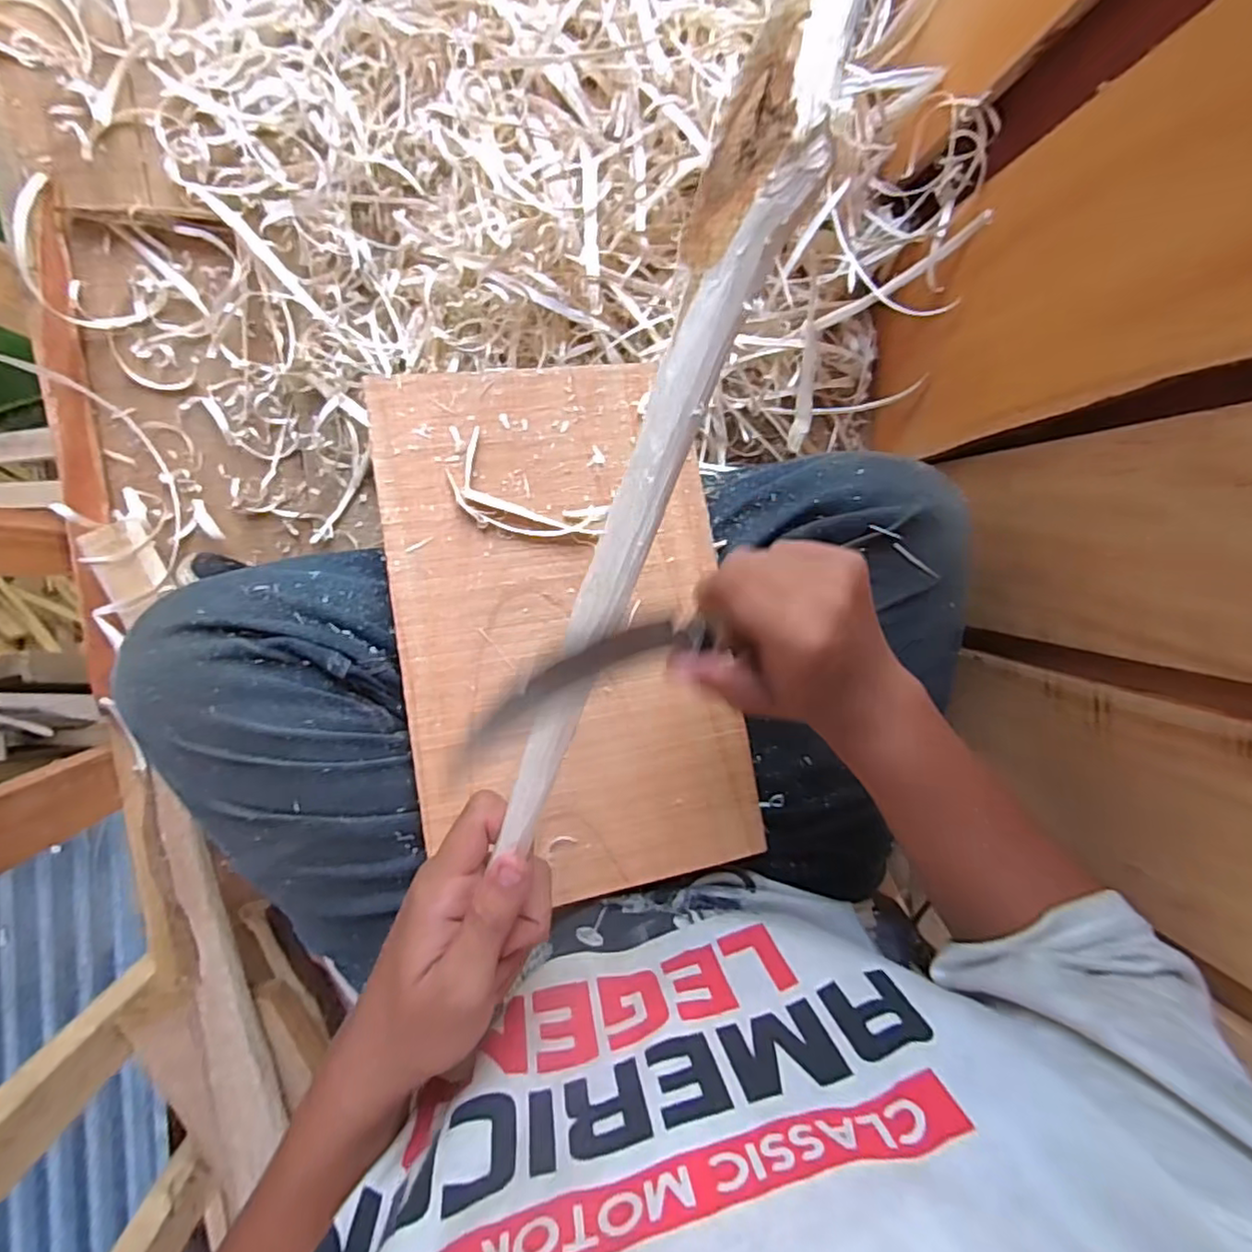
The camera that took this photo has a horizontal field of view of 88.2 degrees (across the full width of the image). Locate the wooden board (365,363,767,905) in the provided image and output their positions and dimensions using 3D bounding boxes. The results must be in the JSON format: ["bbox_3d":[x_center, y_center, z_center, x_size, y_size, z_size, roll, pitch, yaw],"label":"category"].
[{"bbox_3d":[-0.035,-0.003,0.399,0.199,0.007,0.320,-8,87,-13],"label":"wooden board"}]

